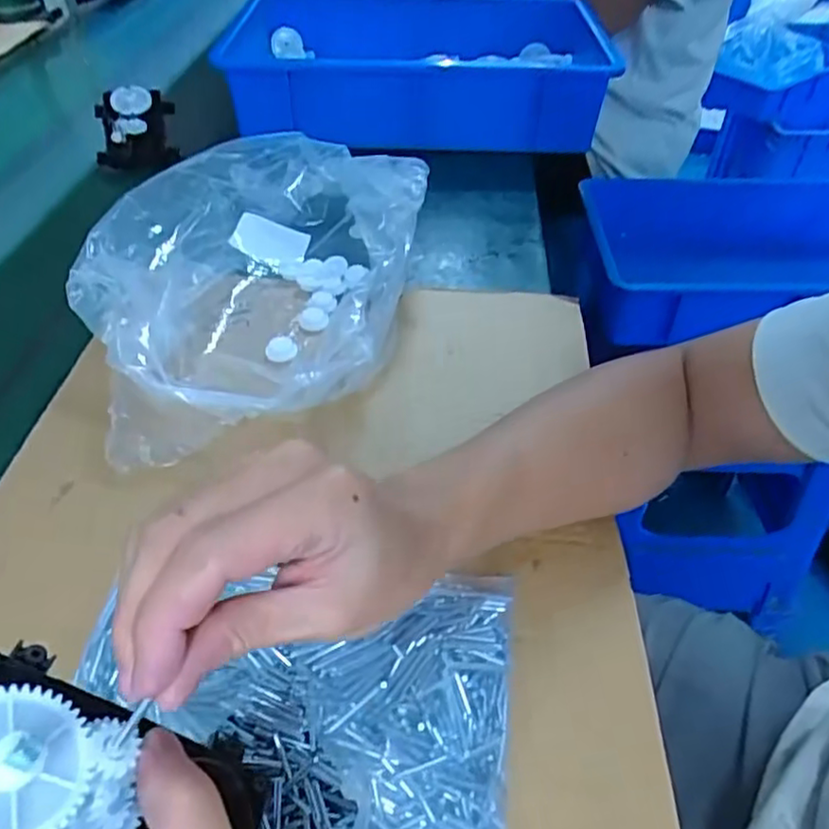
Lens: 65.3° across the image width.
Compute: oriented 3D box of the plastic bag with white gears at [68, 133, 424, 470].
[{"bbox_3d":[-0.117,-0.103,0.465,0.213,0.083,0.310,9,46,10],"label":"plastic bag with white gears"}]

